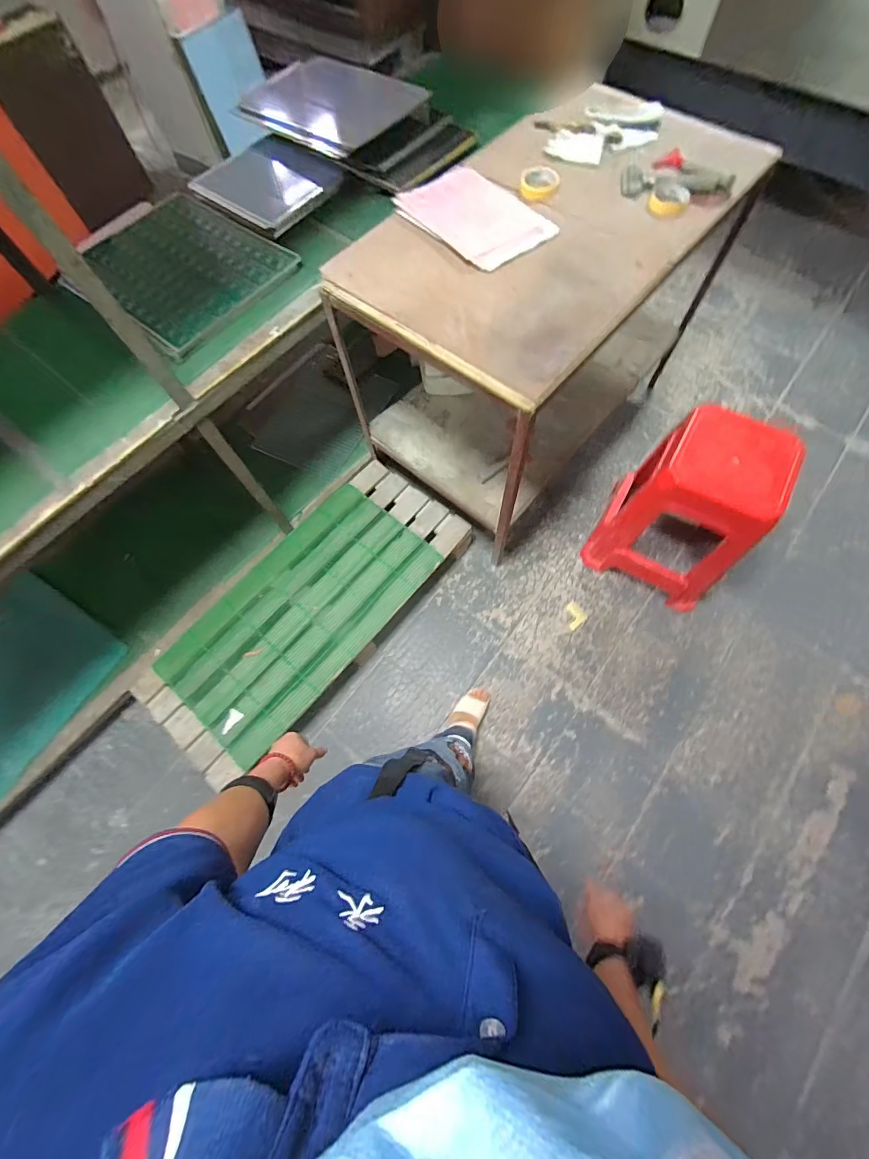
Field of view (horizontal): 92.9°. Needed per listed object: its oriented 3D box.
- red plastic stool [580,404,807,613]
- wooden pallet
[{"bbox_3d":[0.761,-0.194,1.260,0.367,0.493,0.328,30,74,14],"label":"red plastic stool"},{"bbox_3d":[-0.422,0.103,1.342,0.468,0.114,1.062,39,76,16],"label":"wooden pallet"}]

